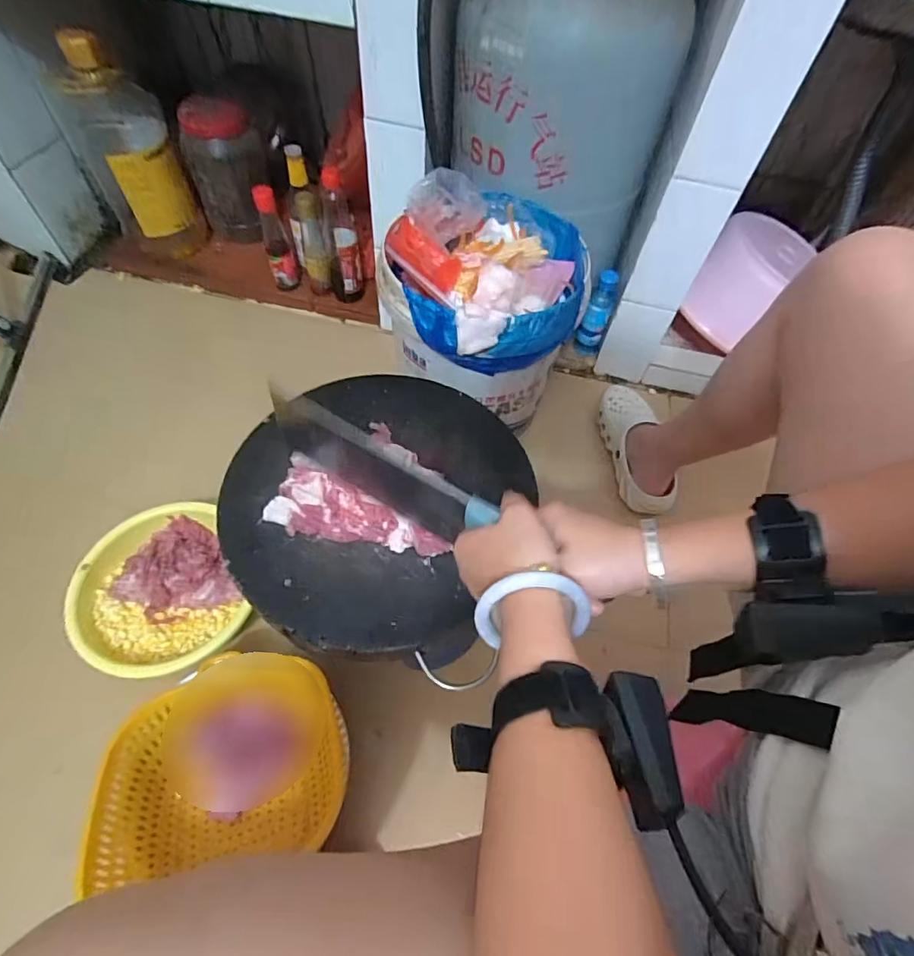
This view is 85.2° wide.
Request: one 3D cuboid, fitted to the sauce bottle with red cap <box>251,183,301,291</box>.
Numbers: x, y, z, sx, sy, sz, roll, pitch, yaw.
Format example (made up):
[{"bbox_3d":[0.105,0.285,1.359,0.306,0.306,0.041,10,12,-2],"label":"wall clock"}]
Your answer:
[{"bbox_3d":[-0.344,-0.455,0.953,0.052,0.216,0.045,-13,59,-11],"label":"sauce bottle with red cap"}]

